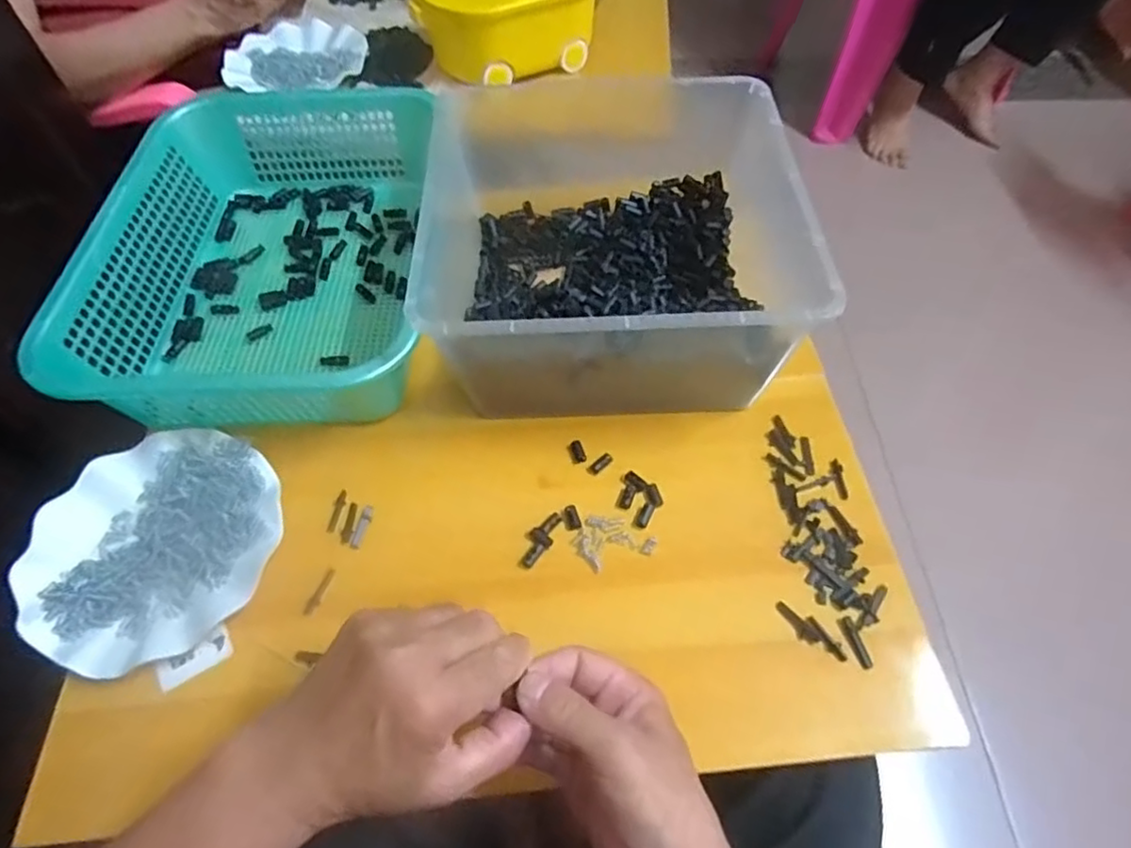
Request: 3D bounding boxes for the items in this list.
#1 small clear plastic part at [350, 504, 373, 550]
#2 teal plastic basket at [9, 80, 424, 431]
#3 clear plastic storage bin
[{"bbox_3d":[-0.158,0.080,0.497,0.008,0.004,0.036,10,58,6],"label":"small clear plastic part"},{"bbox_3d":[-0.268,-0.168,0.603,0.286,0.087,0.387,-2,56,-1],"label":"teal plastic basket"},{"bbox_3d":[0.037,-0.153,0.562,0.296,0.142,0.302,-1,56,0],"label":"clear plastic storage bin"}]

